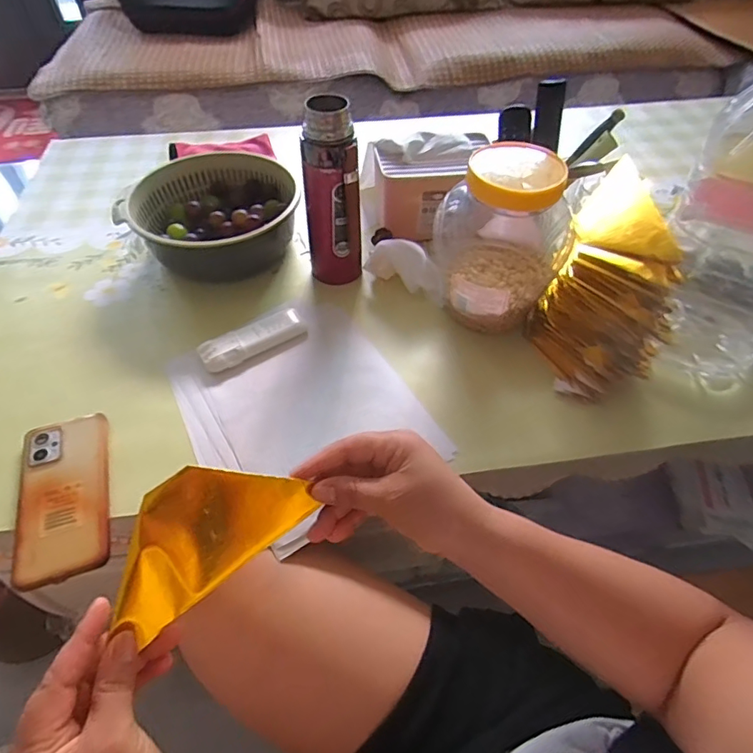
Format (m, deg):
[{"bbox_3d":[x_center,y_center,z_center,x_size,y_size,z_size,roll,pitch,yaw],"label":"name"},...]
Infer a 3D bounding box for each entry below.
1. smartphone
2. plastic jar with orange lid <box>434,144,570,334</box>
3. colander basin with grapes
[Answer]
[{"bbox_3d":[-0.287,0.106,0.459,0.077,0.007,0.161,-14,53,-13],"label":"smartphone"},{"bbox_3d":[0.139,-0.156,0.572,0.134,0.187,0.142,15,52,12],"label":"plastic jar with orange lid"},{"bbox_3d":[-0.225,-0.218,0.692,0.220,0.084,0.187,-1,51,-1],"label":"colander basin with grapes"}]

